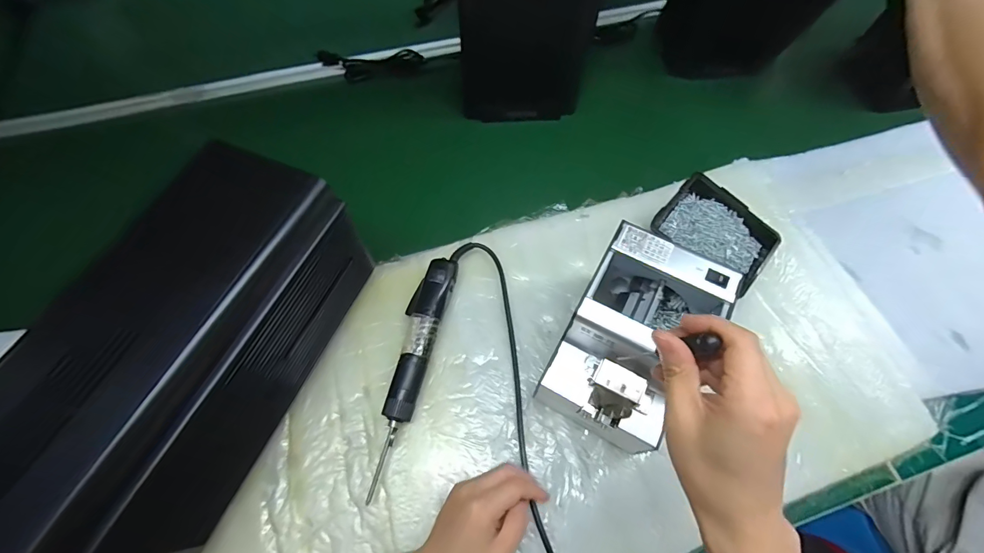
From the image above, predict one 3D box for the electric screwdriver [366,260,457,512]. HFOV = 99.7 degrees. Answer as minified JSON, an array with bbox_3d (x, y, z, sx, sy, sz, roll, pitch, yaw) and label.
[{"bbox_3d":[-0.095,0.101,0.479,0.044,0.037,0.269,13,64,5],"label":"electric screwdriver"}]

